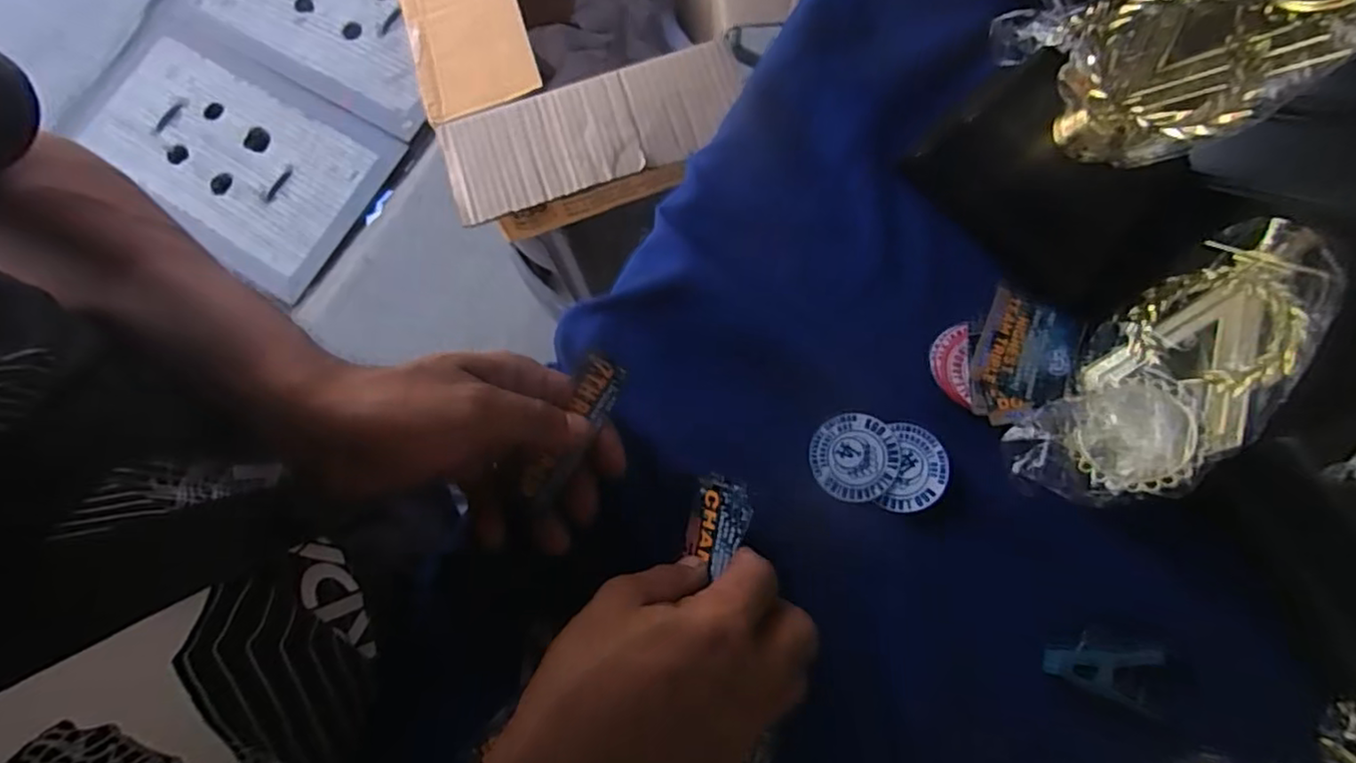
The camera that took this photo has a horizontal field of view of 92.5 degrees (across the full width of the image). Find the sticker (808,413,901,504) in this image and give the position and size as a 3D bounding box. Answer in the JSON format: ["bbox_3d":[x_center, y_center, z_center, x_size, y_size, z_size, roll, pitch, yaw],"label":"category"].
[{"bbox_3d":[0.092,0.040,0.340,0.044,0.004,0.045,1,93,11],"label":"sticker"}]

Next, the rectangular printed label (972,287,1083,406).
[{"bbox_3d":[0.188,-0.017,0.349,0.049,0.004,0.054,22,79,4],"label":"rectangular printed label"}]

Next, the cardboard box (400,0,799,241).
[{"bbox_3d":[-0.076,-0.364,0.659,0.366,0.220,0.395,-20,79,-5],"label":"cardboard box"}]

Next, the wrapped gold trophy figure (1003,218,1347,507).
[{"bbox_3d":[0.248,-0.001,0.326,0.071,0.042,0.164,44,96,8],"label":"wrapped gold trophy figure"}]

